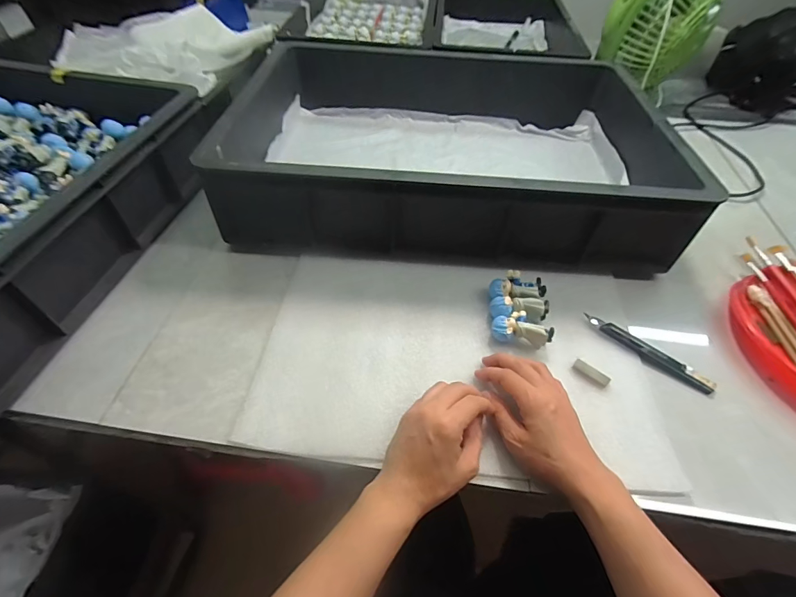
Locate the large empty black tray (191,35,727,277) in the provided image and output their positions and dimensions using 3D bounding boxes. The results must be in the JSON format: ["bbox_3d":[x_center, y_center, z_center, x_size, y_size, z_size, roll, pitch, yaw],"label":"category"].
[{"bbox_3d":[0.076,-0.265,0.609,0.564,0.123,0.466,3,50,1],"label":"large empty black tray"}]

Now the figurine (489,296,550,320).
[{"bbox_3d":[0.137,0.012,0.451,0.062,0.032,0.028,2,50,0],"label":"figurine"}]

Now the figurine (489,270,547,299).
[{"bbox_3d":[0.140,-0.012,0.471,0.063,0.029,0.032,1,50,-1],"label":"figurine"}]

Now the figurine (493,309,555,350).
[{"bbox_3d":[0.135,0.034,0.435,0.061,0.027,0.036,8,50,5],"label":"figurine"}]

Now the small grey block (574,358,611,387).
[{"bbox_3d":[0.203,0.078,0.416,0.037,0.006,0.012,38,59,23],"label":"small grey block"}]

